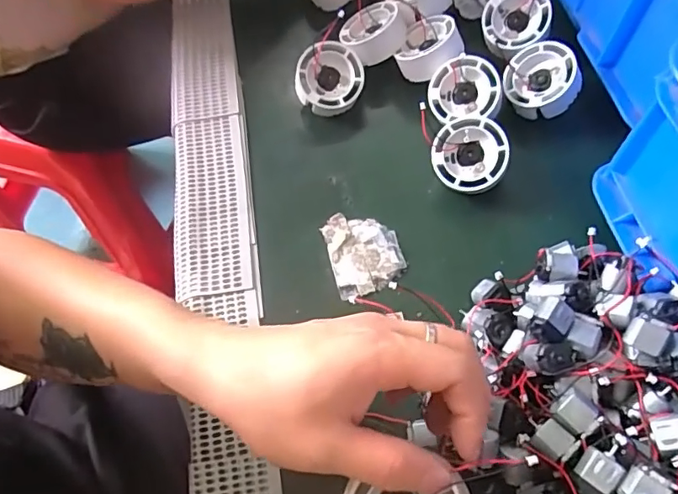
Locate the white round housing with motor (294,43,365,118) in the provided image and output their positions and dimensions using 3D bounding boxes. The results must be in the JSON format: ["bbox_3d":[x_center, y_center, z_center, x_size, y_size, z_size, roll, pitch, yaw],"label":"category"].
[{"bbox_3d":[-0.008,-0.137,0.435,0.054,0.025,0.054,-2,97,-6],"label":"white round housing with motor"}]

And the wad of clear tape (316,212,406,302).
[{"bbox_3d":[0.018,0.003,0.391,0.051,0.005,0.065,-15,64,-6],"label":"wad of clear tape"}]

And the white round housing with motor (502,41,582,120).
[{"bbox_3d":[0.158,-0.129,0.415,0.053,0.025,0.054,-41,64,17],"label":"white round housing with motor"}]

